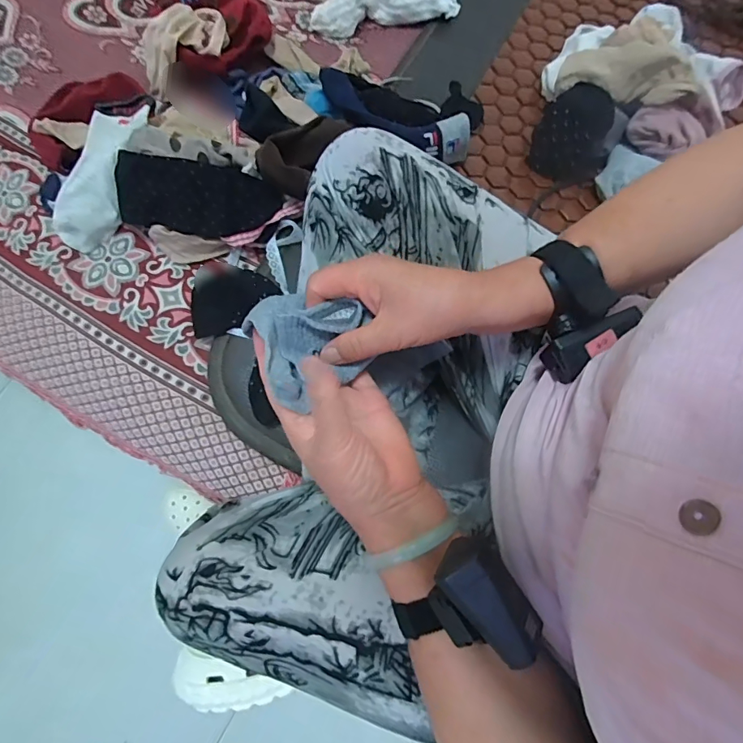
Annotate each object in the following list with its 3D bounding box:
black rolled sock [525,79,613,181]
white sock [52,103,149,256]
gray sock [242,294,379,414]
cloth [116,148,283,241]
[{"bbox_3d":[0.239,-0.276,0.532,0.086,0.093,0.054,34,74,9],"label":"black rolled sock"},{"bbox_3d":[-0.316,-0.232,0.530,0.065,0.032,0.181,17,87,5],"label":"white sock"},{"bbox_3d":[-0.045,-0.026,0.330,0.080,0.041,0.077,-35,75,-13],"label":"gray sock"},{"bbox_3d":[-0.192,-0.190,0.489,0.171,0.055,0.071,5,72,0],"label":"cloth"}]

